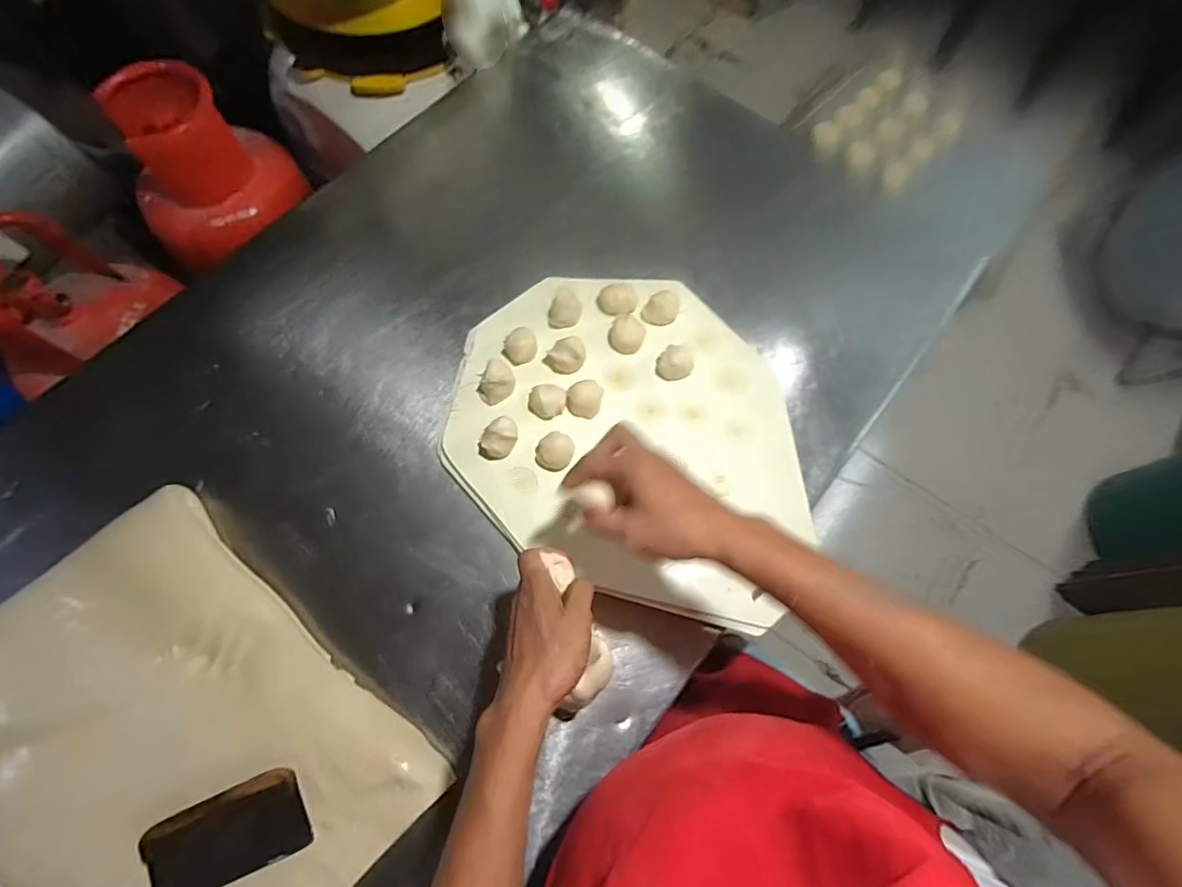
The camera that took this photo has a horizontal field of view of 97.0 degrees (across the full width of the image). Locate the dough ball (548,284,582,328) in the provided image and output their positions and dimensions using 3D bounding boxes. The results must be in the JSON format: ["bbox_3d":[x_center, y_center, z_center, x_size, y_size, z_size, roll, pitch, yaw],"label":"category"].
[{"bbox_3d":[-0.033,-0.185,0.708,0.042,0.024,0.056,23,72,6],"label":"dough ball"}]

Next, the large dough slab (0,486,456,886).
[{"bbox_3d":[-0.432,0.319,0.531,0.502,0.063,0.350,40,74,12],"label":"large dough slab"}]

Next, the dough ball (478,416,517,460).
[{"bbox_3d":[-0.113,-0.005,0.639,0.036,0.039,0.052,42,75,12],"label":"dough ball"}]

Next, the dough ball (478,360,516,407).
[{"bbox_3d":[-0.120,-0.078,0.661,0.047,0.036,0.041,-24,73,-9],"label":"dough ball"}]

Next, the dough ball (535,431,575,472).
[{"bbox_3d":[-0.044,0.010,0.641,0.044,0.035,0.043,0,71,-1],"label":"dough ball"}]

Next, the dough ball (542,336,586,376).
[{"bbox_3d":[-0.034,-0.114,0.683,0.054,0.033,0.042,-15,72,-7],"label":"dough ball"}]

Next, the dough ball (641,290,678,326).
[{"bbox_3d":[0.096,-0.188,0.712,0.046,0.025,0.047,0,71,-1],"label":"dough ball"}]

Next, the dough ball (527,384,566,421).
[{"bbox_3d":[-0.057,-0.054,0.665,0.048,0.024,0.041,8,71,1],"label":"dough ball"}]

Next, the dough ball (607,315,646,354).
[{"bbox_3d":[0.048,-0.146,0.698,0.046,0.024,0.050,0,71,-1],"label":"dough ball"}]

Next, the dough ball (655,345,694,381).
[{"bbox_3d":[0.110,-0.106,0.680,0.047,0.023,0.042,6,71,1],"label":"dough ball"}]

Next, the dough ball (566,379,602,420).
[{"bbox_3d":[-0.009,-0.057,0.666,0.042,0.025,0.041,0,71,-1],"label":"dough ball"}]

